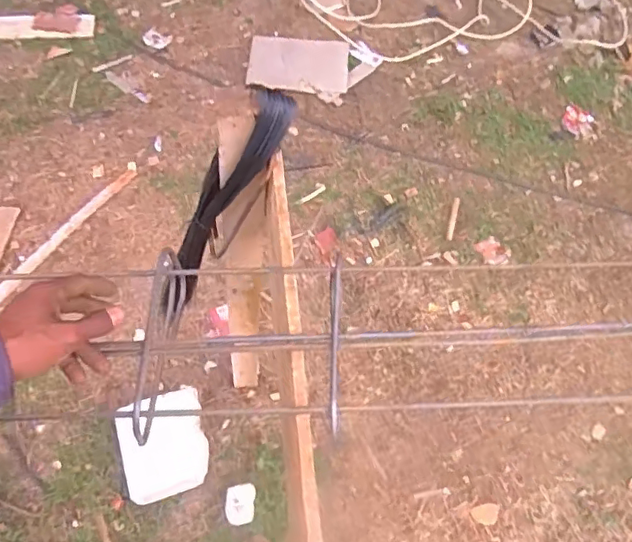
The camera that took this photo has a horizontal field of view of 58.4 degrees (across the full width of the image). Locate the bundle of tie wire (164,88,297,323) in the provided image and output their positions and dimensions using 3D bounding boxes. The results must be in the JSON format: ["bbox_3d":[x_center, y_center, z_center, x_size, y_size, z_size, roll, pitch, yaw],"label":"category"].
[{"bbox_3d":[-0.136,-0.074,0.749,0.044,0.429,0.071,-2,58,-34],"label":"bundle of tie wire"}]

